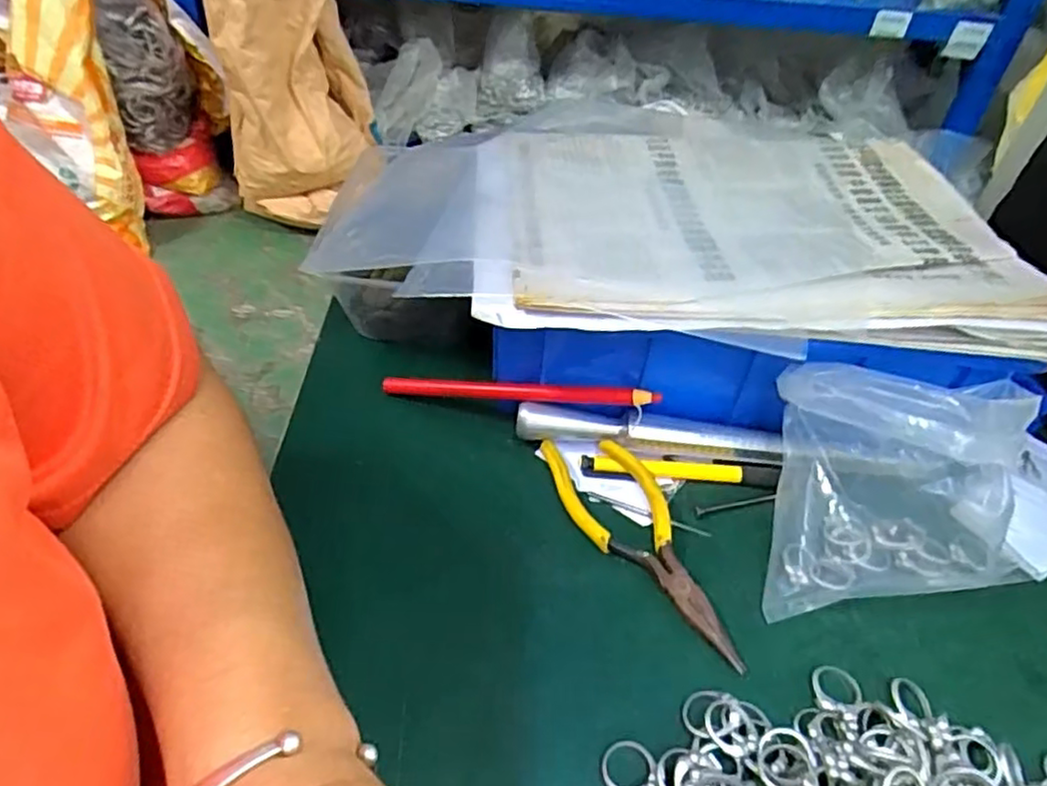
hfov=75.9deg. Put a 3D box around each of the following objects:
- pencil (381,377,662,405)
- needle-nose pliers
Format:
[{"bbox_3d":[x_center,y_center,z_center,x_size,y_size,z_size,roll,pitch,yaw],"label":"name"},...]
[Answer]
[{"bbox_3d":[-0.007,0.000,0.376,0.161,0.014,0.008,3,44,20],"label":"pencil"},{"bbox_3d":[0.056,0.074,0.332,0.048,0.017,0.136,-12,47,-15],"label":"needle-nose pliers"}]

